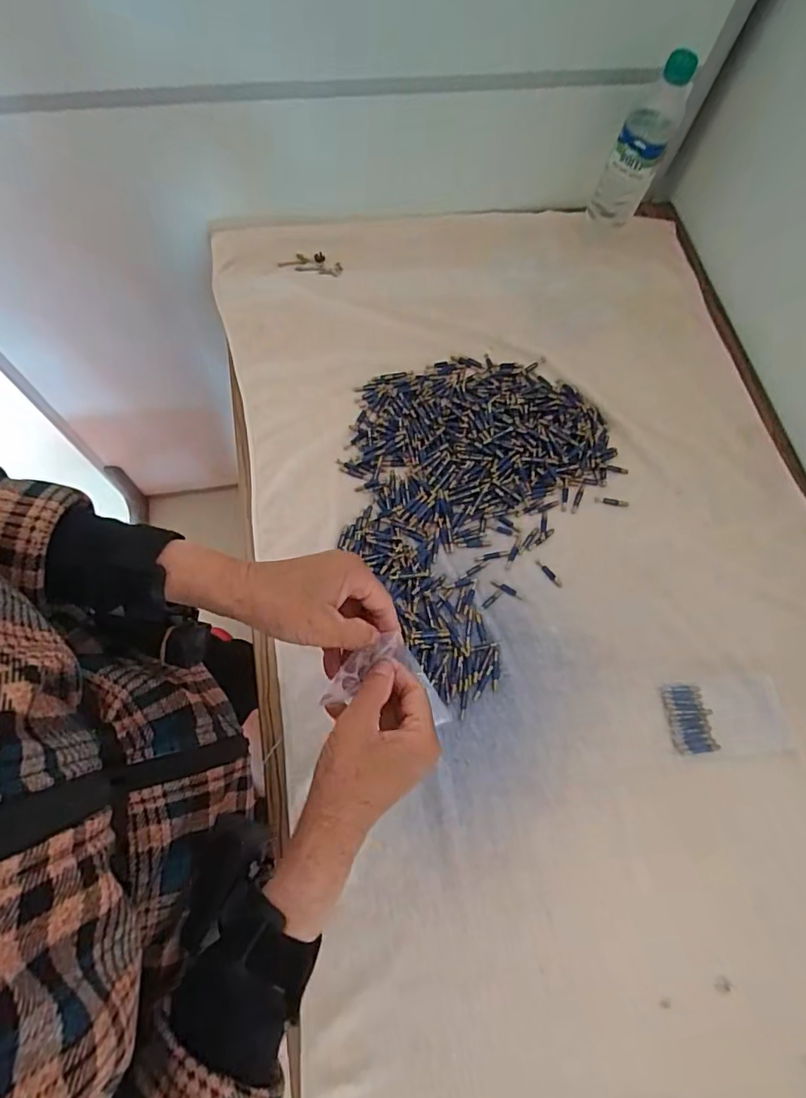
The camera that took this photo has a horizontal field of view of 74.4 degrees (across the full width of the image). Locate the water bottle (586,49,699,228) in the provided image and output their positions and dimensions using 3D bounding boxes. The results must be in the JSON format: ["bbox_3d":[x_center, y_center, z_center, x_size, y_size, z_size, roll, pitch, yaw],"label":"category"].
[{"bbox_3d":[0.308,-0.521,0.702,0.071,0.208,0.067,21,70,5],"label":"water bottle"}]

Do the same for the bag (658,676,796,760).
[{"bbox_3d":[0.339,0.176,0.557,0.125,0.009,0.076,-3,70,-4],"label":"bag"}]

